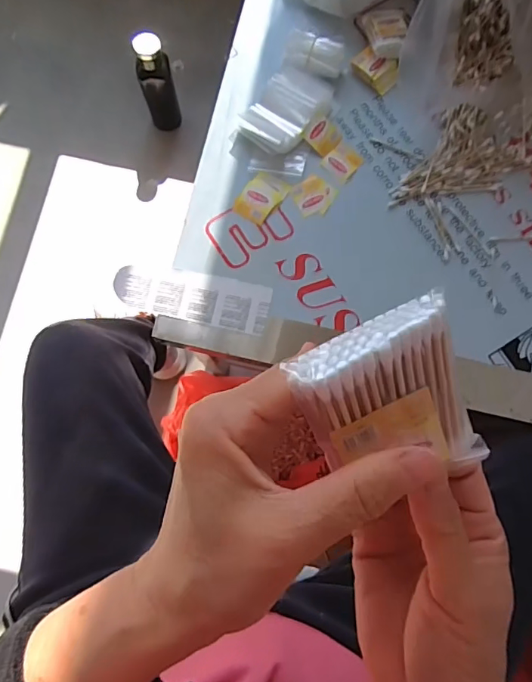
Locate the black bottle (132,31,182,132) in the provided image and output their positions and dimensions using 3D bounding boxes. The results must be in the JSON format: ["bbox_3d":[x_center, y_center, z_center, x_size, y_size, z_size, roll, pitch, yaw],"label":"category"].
[{"bbox_3d":[-0.225,-0.542,1.018,0.074,0.221,0.060,-22,79,-5],"label":"black bottle"}]

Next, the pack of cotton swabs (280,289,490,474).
[{"bbox_3d":[0.046,0.026,0.180,0.057,0.012,0.077,-29,122,0],"label":"pack of cotton swabs"}]

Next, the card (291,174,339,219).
[{"bbox_3d":[0.060,-0.177,0.590,0.050,0.006,0.046,-36,81,-8],"label":"card"}]

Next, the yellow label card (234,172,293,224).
[{"bbox_3d":[-0.006,-0.175,0.589,0.044,0.004,0.062,37,80,6],"label":"yellow label card"}]

